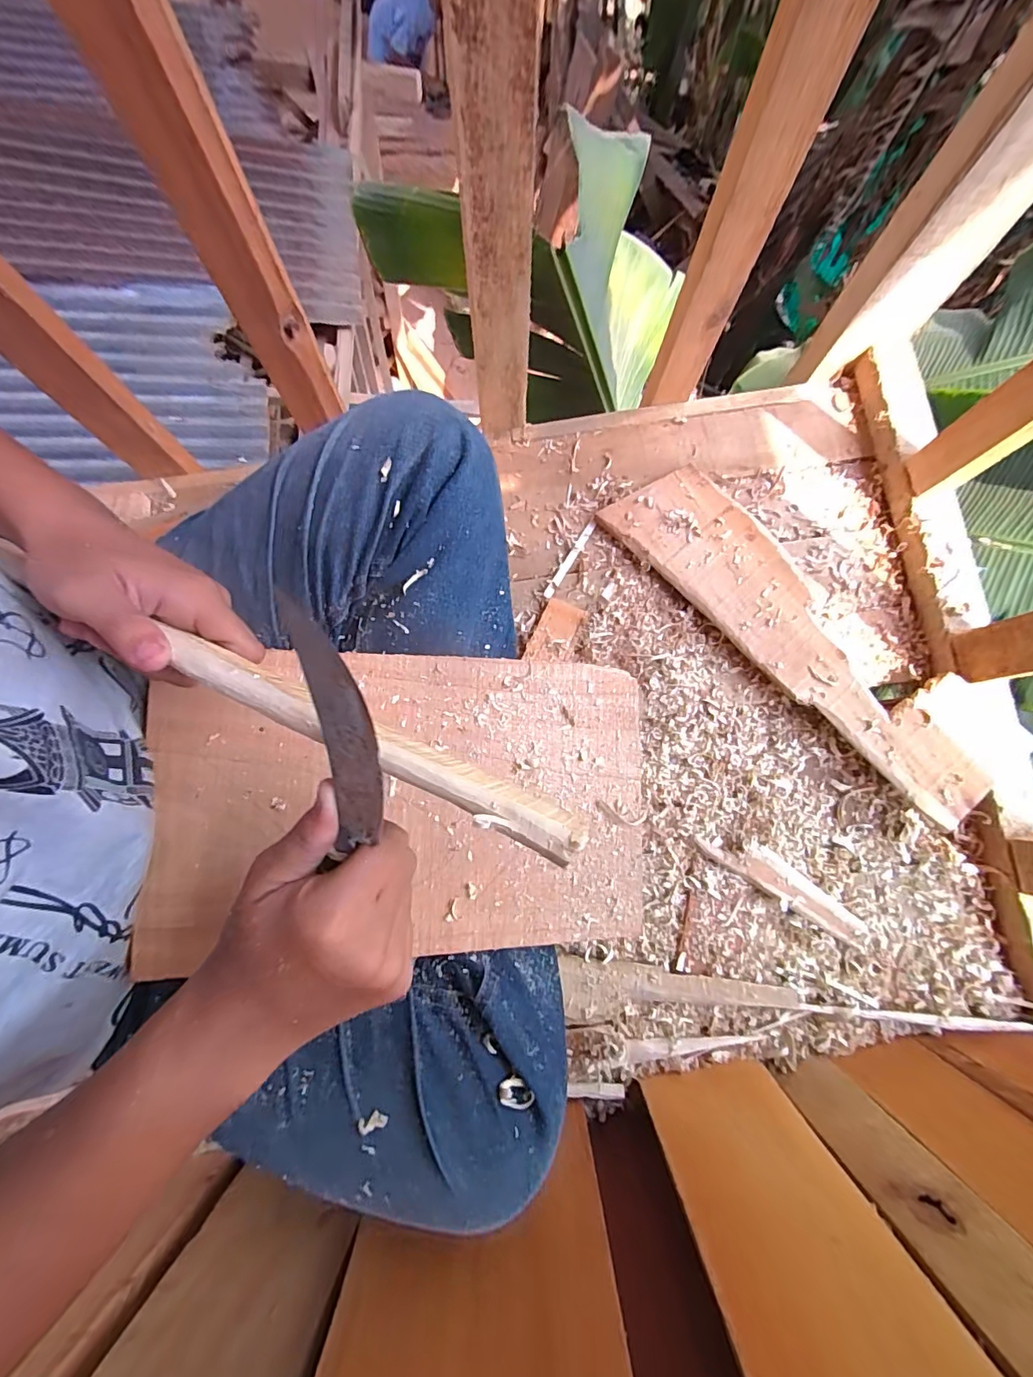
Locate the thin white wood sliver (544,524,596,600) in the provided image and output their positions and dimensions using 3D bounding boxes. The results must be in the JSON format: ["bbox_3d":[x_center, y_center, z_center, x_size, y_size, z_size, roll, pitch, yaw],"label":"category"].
[{"bbox_3d":[0.060,-0.146,0.559,0.010,0.006,0.104,31,80,6],"label":"thin white wood sliver"}]

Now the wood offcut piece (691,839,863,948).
[{"bbox_3d":[0.264,0.195,0.484,0.176,0.019,0.038,35,81,7],"label":"wood offcut piece"}]

